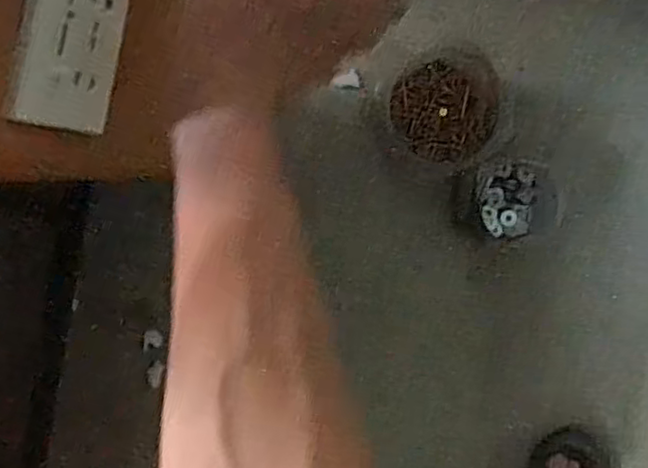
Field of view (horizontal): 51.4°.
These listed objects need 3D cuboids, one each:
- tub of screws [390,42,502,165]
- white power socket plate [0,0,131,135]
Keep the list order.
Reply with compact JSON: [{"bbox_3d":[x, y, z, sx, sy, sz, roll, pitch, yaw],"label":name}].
[{"bbox_3d":[0.140,-0.143,0.759,0.121,0.041,0.120,0,93,0],"label":"tub of screws"},{"bbox_3d":[-0.111,-0.089,0.302,0.011,0.082,0.084,15,93,-1],"label":"white power socket plate"}]

